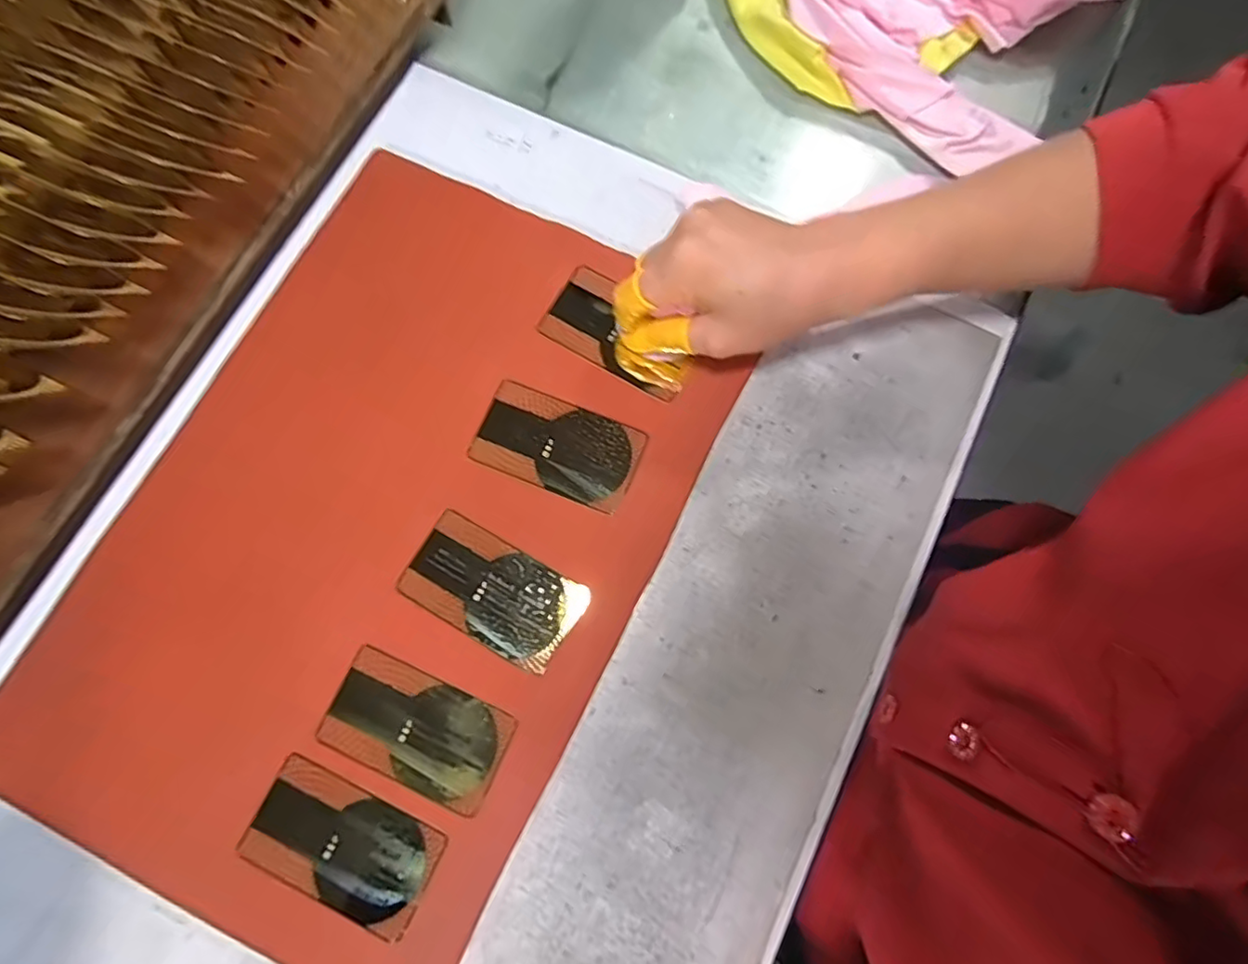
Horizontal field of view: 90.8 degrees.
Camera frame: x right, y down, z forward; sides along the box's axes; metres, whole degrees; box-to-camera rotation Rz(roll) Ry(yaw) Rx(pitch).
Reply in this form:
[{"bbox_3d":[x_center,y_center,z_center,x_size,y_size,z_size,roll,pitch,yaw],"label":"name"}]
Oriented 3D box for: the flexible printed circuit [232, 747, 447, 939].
[{"bbox_3d":[-0.129,0.166,0.282,0.085,0.004,0.048,25,79,7],"label":"flexible printed circuit"}]

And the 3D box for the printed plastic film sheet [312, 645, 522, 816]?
[{"bbox_3d":[-0.098,0.117,0.292,0.084,0.004,0.048,24,79,5],"label":"printed plastic film sheet"}]

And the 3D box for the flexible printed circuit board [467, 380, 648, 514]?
[{"bbox_3d":[-0.035,-0.020,0.326,0.083,0.004,0.048,22,78,5],"label":"flexible printed circuit board"}]

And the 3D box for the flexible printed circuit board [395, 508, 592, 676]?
[{"bbox_3d":[-0.065,0.054,0.307,0.086,0.004,0.048,28,79,6],"label":"flexible printed circuit board"}]

